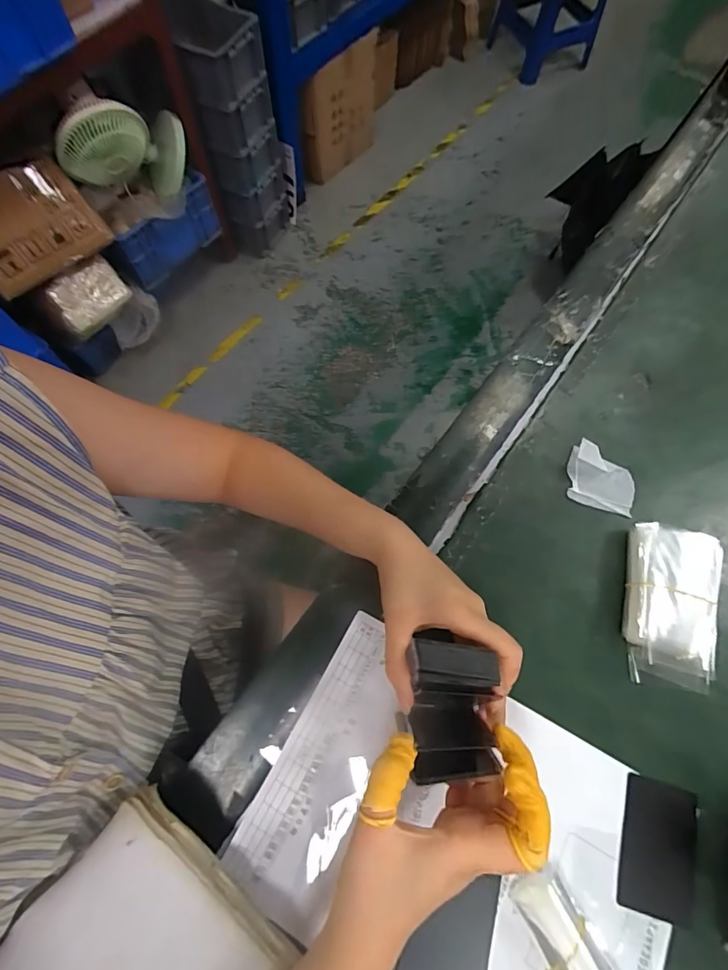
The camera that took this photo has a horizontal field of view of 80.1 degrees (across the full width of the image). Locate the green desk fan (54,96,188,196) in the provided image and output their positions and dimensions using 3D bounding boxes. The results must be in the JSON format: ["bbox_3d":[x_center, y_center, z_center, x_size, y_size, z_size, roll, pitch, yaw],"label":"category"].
[{"bbox_3d":[-0.590,-0.851,1.102,0.194,0.175,0.327,14,31,7],"label":"green desk fan"}]

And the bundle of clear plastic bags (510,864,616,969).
[{"bbox_3d":[0.144,0.317,0.287,0.037,0.034,0.103,-29,73,-11],"label":"bundle of clear plastic bags"}]

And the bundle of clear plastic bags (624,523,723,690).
[{"bbox_3d":[0.253,0.098,0.357,0.066,0.029,0.122,17,71,5],"label":"bundle of clear plastic bags"}]

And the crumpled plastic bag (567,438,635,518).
[{"bbox_3d":[0.223,-0.006,0.398,0.066,0.027,0.050,25,72,8],"label":"crumpled plastic bag"}]

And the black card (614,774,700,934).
[{"bbox_3d":[0.219,0.269,0.321,0.055,0.004,0.084,18,71,2],"label":"black card"}]

